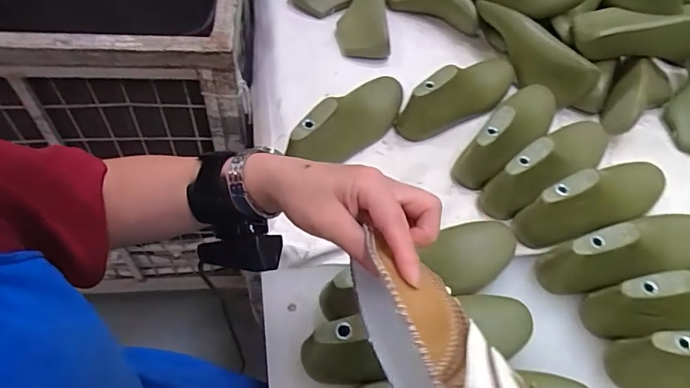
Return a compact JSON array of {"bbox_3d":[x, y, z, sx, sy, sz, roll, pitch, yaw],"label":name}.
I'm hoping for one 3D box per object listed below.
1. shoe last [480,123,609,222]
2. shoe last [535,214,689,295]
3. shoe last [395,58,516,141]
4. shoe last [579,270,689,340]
[{"bbox_3d":[0.298,-0.051,0.639,0.249,0.080,0.075,-31,61,-25],"label":"shoe last"},{"bbox_3d":[0.356,0.063,0.550,0.244,0.083,0.074,-13,55,-15],"label":"shoe last"},{"bbox_3d":[0.187,-0.169,0.712,0.082,0.075,0.246,40,59,23],"label":"shoe last"},{"bbox_3d":[0.398,0.115,0.509,0.243,0.069,0.076,-7,54,-10],"label":"shoe last"}]

